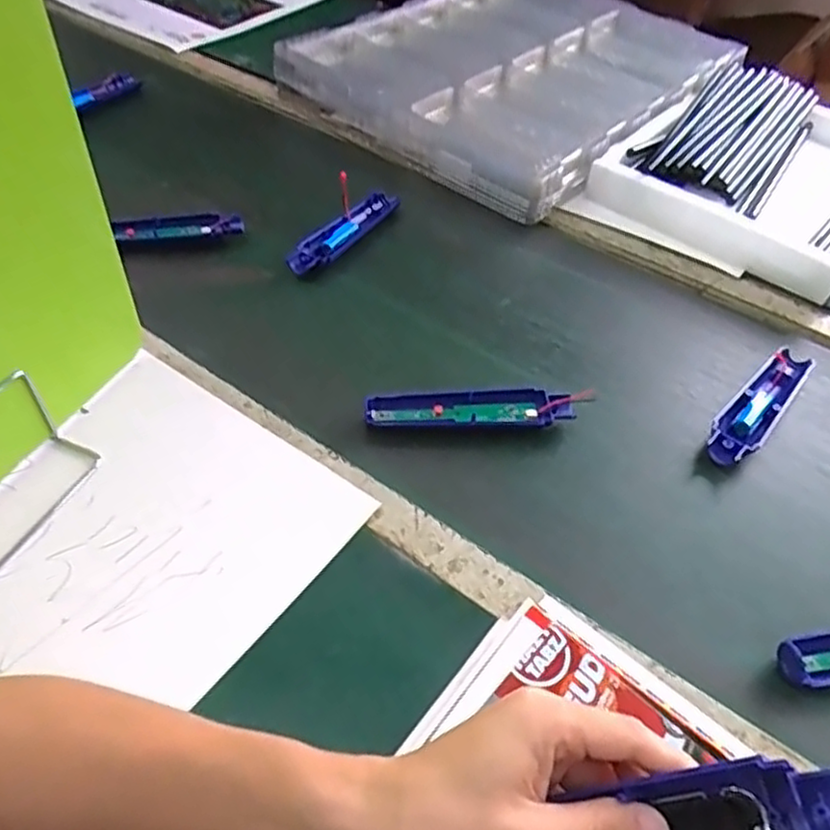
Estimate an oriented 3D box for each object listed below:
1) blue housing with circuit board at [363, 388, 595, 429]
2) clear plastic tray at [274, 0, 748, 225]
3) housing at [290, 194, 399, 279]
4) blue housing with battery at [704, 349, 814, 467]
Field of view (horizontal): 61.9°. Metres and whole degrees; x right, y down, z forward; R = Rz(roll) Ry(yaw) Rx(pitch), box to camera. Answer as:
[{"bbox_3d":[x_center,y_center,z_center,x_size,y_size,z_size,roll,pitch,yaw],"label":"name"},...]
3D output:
[{"bbox_3d":[0.052,-0.004,0.570,0.182,0.025,0.034,1,49,-4],"label":"blue housing with circuit board"},{"bbox_3d":[0.158,-0.482,0.988,0.440,0.093,0.590,37,52,28],"label":"clear plastic tray"},{"bbox_3d":[-0.072,-0.192,0.724,0.027,0.023,0.162,29,53,19],"label":"housing"},{"bbox_3d":[0.296,-0.004,0.597,0.039,0.032,0.158,38,56,25],"label":"blue housing with battery"}]

